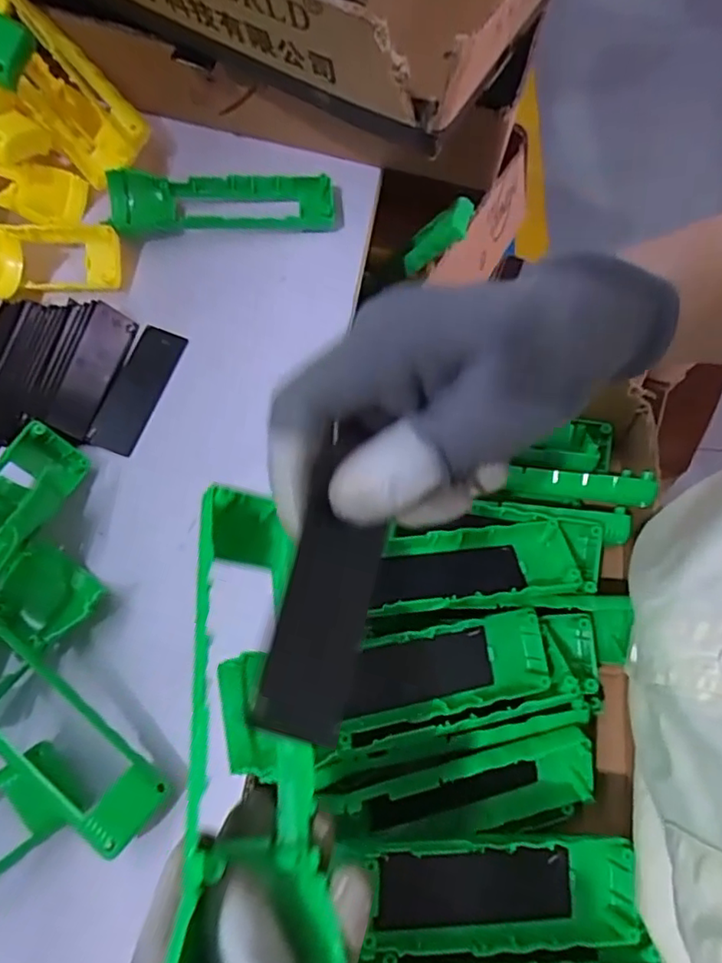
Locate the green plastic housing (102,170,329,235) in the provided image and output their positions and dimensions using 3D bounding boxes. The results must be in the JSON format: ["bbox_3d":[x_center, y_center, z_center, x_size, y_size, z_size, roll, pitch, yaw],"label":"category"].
[{"bbox_3d":[-0.099,-0.196,0.422,0.155,0.021,0.044,-2,69,-2],"label":"green plastic housing"}]

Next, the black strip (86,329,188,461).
[{"bbox_3d":[-0.146,-0.060,0.389,0.031,0.010,0.089,18,69,6],"label":"black strip"}]

